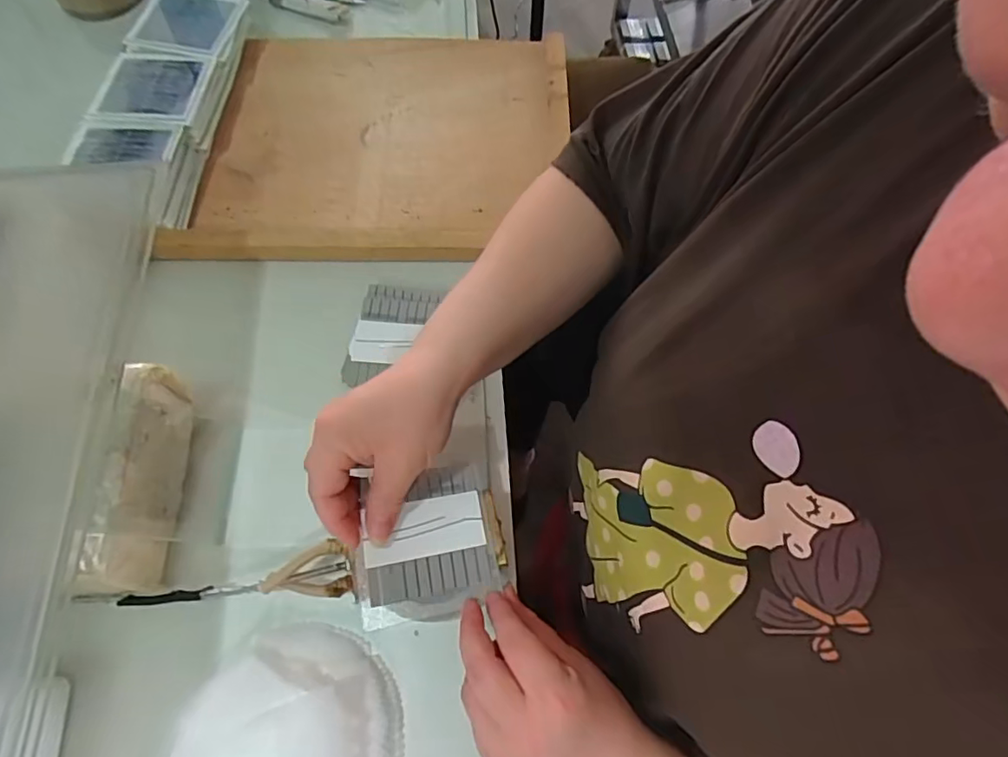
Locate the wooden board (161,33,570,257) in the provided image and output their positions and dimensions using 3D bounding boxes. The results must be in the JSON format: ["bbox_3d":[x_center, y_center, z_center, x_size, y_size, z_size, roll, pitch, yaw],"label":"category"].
[{"bbox_3d":[-0.116,-0.254,0.555,0.359,0.025,0.314,-1,61,0],"label":"wooden board"}]

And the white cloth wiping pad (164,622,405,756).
[{"bbox_3d":[-0.135,0.222,0.322,0.136,0.057,0.127,-19,68,-9],"label":"white cloth wiping pad"}]

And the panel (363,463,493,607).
[{"bbox_3d":[-0.051,0.100,0.356,0.078,0.012,0.077,-5,74,-16],"label":"panel"}]

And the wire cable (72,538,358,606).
[{"bbox_3d":[-0.187,0.140,0.367,0.180,0.036,0.035,-6,66,-4],"label":"wire cable"}]

